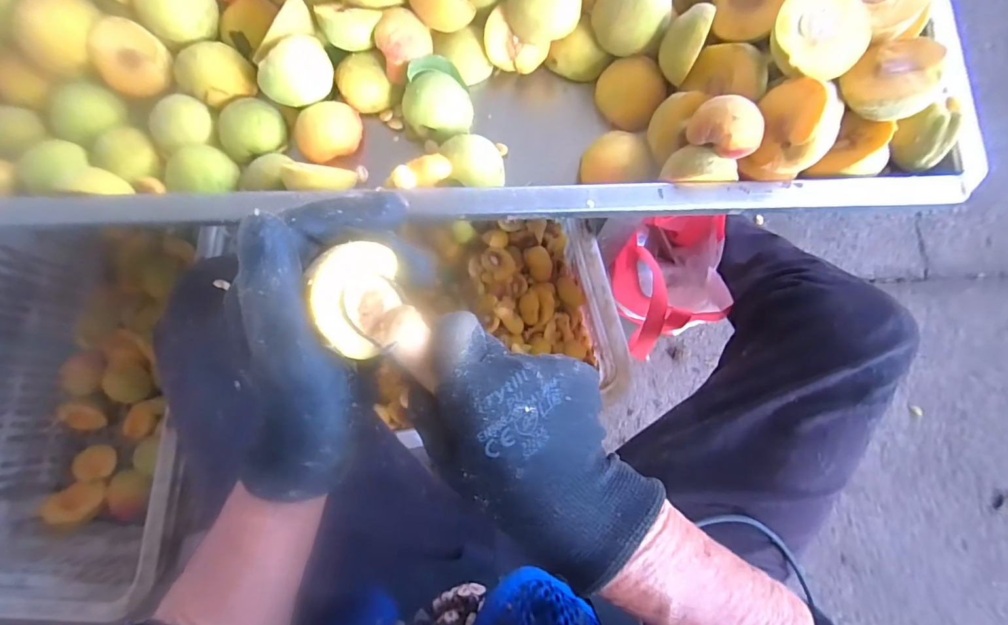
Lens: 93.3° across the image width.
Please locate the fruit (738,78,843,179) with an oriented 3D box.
[{"bbox_3d":[0.221,-0.139,0.362,0.038,0.066,0.059,6,48,-25],"label":"fruit"}]

